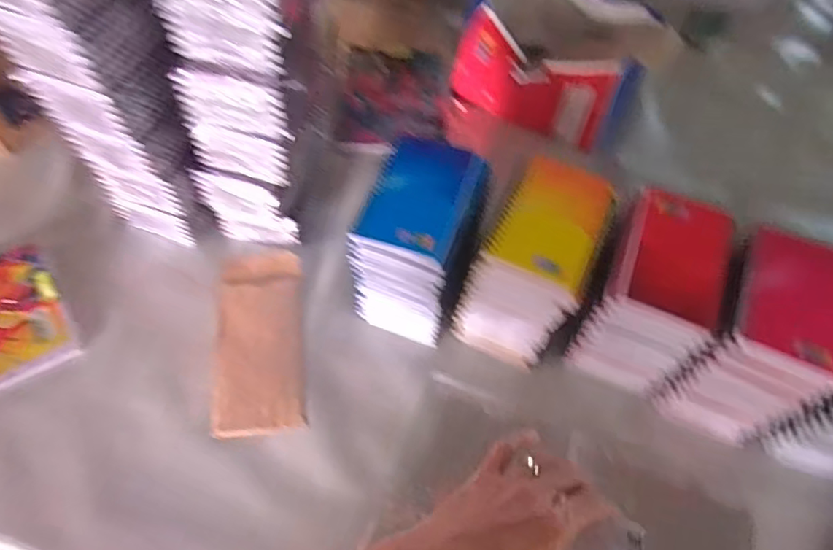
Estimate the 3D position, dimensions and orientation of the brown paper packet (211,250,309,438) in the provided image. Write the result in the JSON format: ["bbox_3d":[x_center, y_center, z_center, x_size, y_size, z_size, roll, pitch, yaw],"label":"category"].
[{"bbox_3d":[-0.165,0.062,0.594,0.087,0.011,0.208,-5,60,-6],"label":"brown paper packet"}]

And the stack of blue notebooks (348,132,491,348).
[{"bbox_3d":[0.007,-0.031,0.575,0.106,0.148,0.136,19,60,8],"label":"stack of blue notebooks"}]

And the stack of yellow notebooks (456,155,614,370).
[{"bbox_3d":[0.114,0.000,0.567,0.099,0.150,0.124,27,62,11],"label":"stack of yellow notebooks"}]

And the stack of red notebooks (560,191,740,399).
[{"bbox_3d":[0.226,0.022,0.557,0.098,0.157,0.133,20,61,8],"label":"stack of red notebooks"}]

